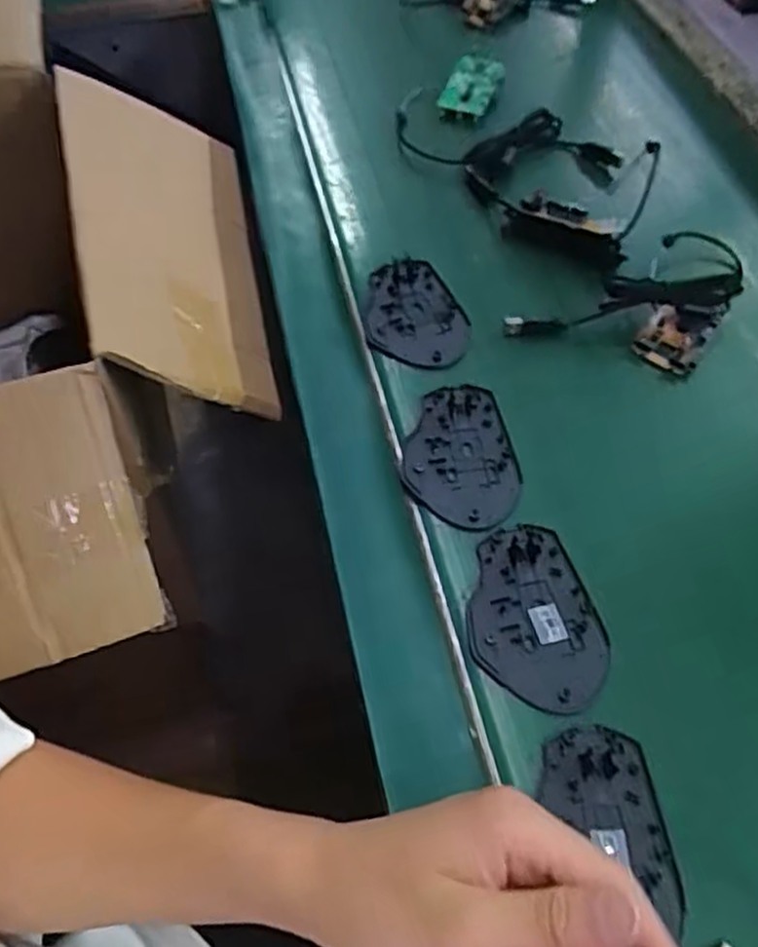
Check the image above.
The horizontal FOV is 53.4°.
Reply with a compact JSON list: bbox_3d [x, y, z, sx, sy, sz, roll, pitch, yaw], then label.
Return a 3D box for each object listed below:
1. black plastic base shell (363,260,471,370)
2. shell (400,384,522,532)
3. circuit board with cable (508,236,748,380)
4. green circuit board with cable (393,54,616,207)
[{"bbox_3d":[0.026,-0.119,0.565,0.073,0.008,0.107,-5,58,-2],"label":"black plastic base shell"},{"bbox_3d":[0.052,-0.011,0.492,0.072,0.008,0.108,-4,58,-2],"label":"shell"},{"bbox_3d":[0.206,-0.122,0.559,0.203,0.024,0.099,-31,63,-17],"label":"circuit board with cable"},{"bbox_3d":[0.098,-0.326,0.697,0.143,0.024,0.197,-27,62,-15],"label":"green circuit board with cable"}]

